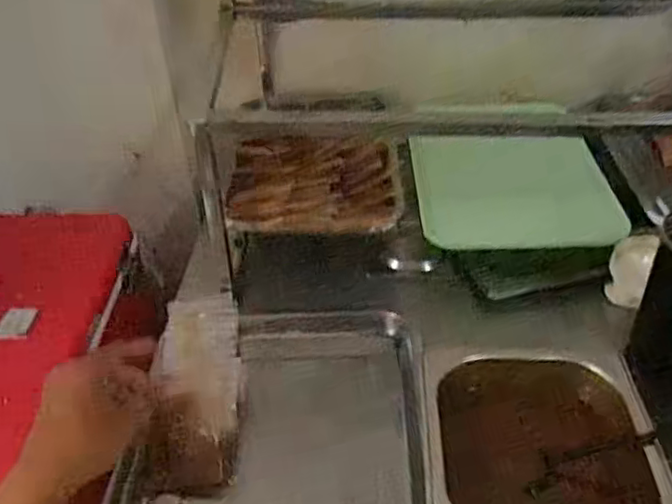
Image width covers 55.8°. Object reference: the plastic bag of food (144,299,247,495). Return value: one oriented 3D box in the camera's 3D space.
[{"bbox_3d":[-0.127,0.121,0.590,0.077,0.036,0.204,-4,45,-2],"label":"plastic bag of food"}]

